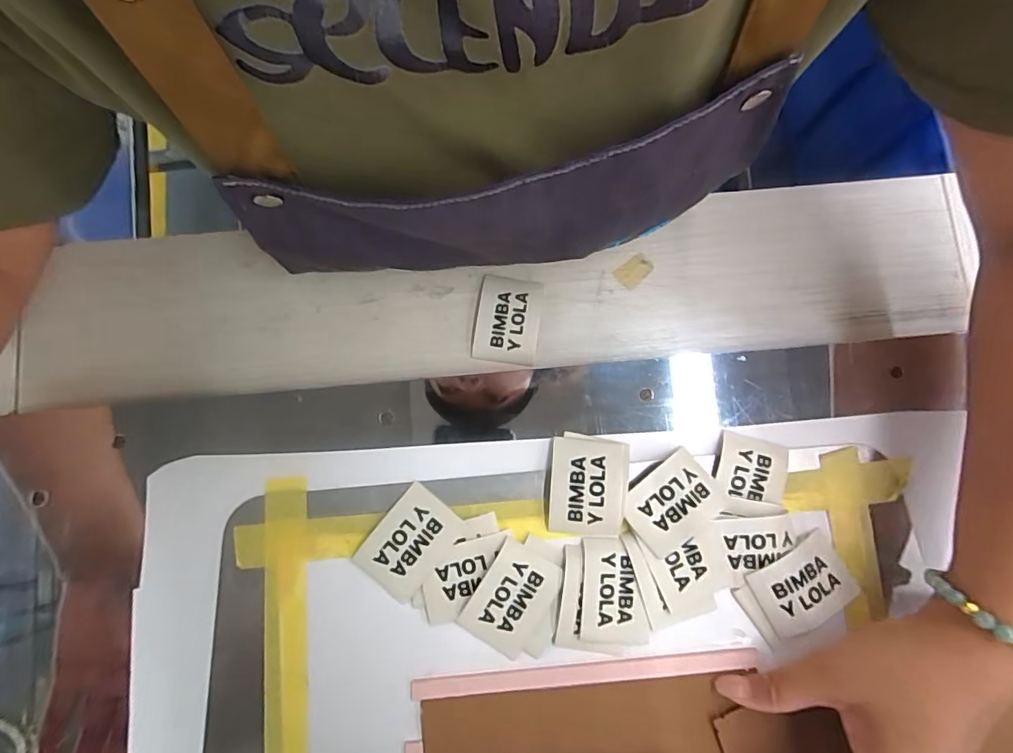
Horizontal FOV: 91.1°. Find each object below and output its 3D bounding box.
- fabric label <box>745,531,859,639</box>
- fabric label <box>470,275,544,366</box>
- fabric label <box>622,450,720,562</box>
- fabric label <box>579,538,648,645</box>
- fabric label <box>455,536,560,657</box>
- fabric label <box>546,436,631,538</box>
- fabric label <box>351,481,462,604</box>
[{"bbox_3d":[0.172,0.122,0.287,0.054,0.009,0.042,-28,84,-4],"label":"fabric label"},{"bbox_3d":[0.000,-0.038,0.328,0.042,0.006,0.056,7,84,2],"label":"fabric label"},{"bbox_3d":[0.096,0.073,0.289,0.054,0.007,0.040,-40,78,-2],"label":"fabric label"},{"bbox_3d":[0.061,0.124,0.286,0.038,0.004,0.058,1,82,-6],"label":"fabric label"},{"bbox_3d":[0.002,0.126,0.285,0.039,0.004,0.056,31,86,1],"label":"fabric label"},{"bbox_3d":[0.048,0.065,0.291,0.044,0.008,0.055,4,80,8],"label":"fabric label"},{"bbox_3d":[-0.057,0.097,0.289,0.040,0.004,0.058,39,84,6],"label":"fabric label"}]

